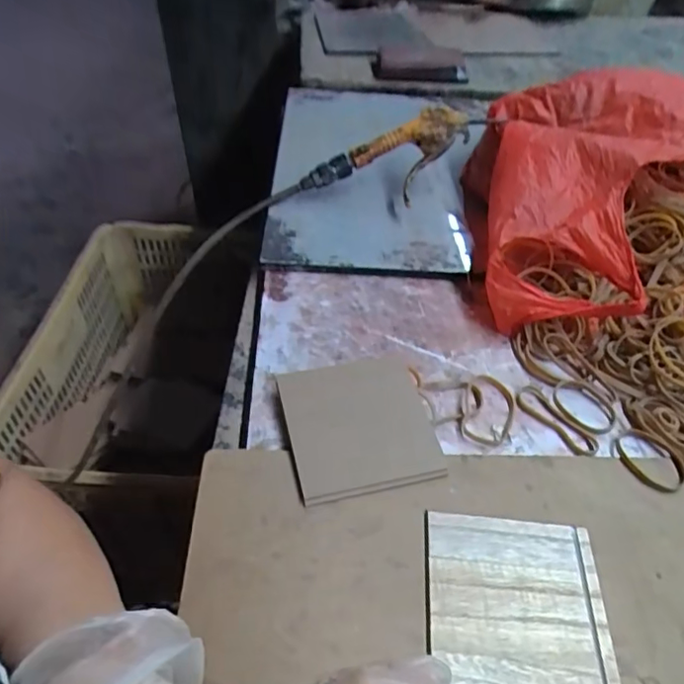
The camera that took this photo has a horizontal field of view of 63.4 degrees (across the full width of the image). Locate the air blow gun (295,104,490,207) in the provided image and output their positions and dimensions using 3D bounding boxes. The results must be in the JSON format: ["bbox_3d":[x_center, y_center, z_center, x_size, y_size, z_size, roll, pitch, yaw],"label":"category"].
[{"bbox_3d":[0.061,-0.197,0.607,0.214,0.055,0.068,-22,50,-5],"label":"air blow gun"}]

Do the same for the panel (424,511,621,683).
[{"bbox_3d":[0.107,0.161,0.343,0.109,0.005,0.106,5,46,1],"label":"panel"}]

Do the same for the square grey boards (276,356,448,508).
[{"bbox_3d":[0.013,0.061,0.424,0.108,0.013,0.114,-9,48,-12],"label":"square grey boards"}]

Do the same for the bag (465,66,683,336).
[{"bbox_3d":[0.319,-0.140,0.553,0.347,0.133,0.302,6,47,0],"label":"bag"}]

